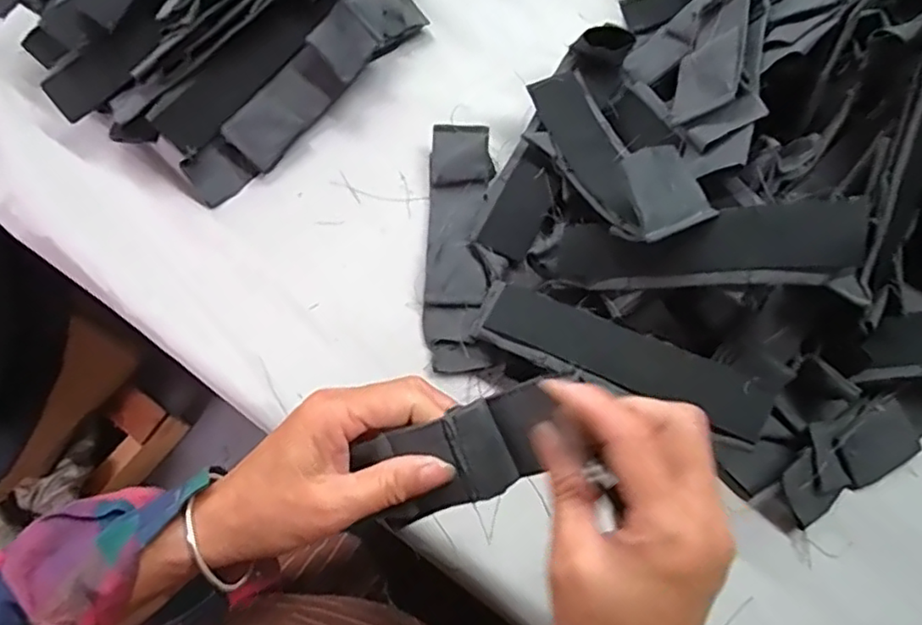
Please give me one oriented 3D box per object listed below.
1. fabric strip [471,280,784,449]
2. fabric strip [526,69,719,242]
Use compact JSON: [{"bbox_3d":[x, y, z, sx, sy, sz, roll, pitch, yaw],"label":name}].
[{"bbox_3d":[0.099,0.027,0.409,0.191,0.013,0.048,22,71,29],"label":"fabric strip"},{"bbox_3d":[0.100,-0.113,0.431,0.047,0.048,0.186,-20,43,-5],"label":"fabric strip"}]

